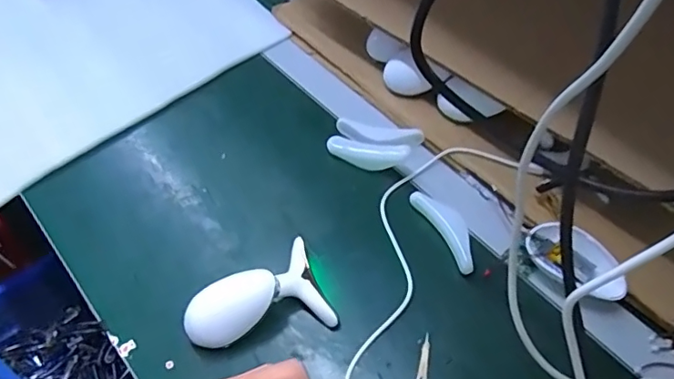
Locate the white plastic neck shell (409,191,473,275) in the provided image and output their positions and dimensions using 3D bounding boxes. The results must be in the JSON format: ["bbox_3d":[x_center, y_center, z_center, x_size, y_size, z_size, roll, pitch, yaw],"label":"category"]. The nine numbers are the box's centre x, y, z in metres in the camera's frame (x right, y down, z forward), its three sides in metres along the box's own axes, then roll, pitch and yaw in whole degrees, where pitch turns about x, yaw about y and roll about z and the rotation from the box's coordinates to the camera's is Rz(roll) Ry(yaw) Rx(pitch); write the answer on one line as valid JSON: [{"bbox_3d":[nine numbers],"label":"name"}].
[{"bbox_3d":[0.102,0.034,0.479,0.031,0.017,0.085,-28,59,-13],"label":"white plastic neck shell"}]

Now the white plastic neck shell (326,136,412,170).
[{"bbox_3d":[0.030,-0.036,0.528,0.083,0.029,0.022,15,59,14],"label":"white plastic neck shell"}]

